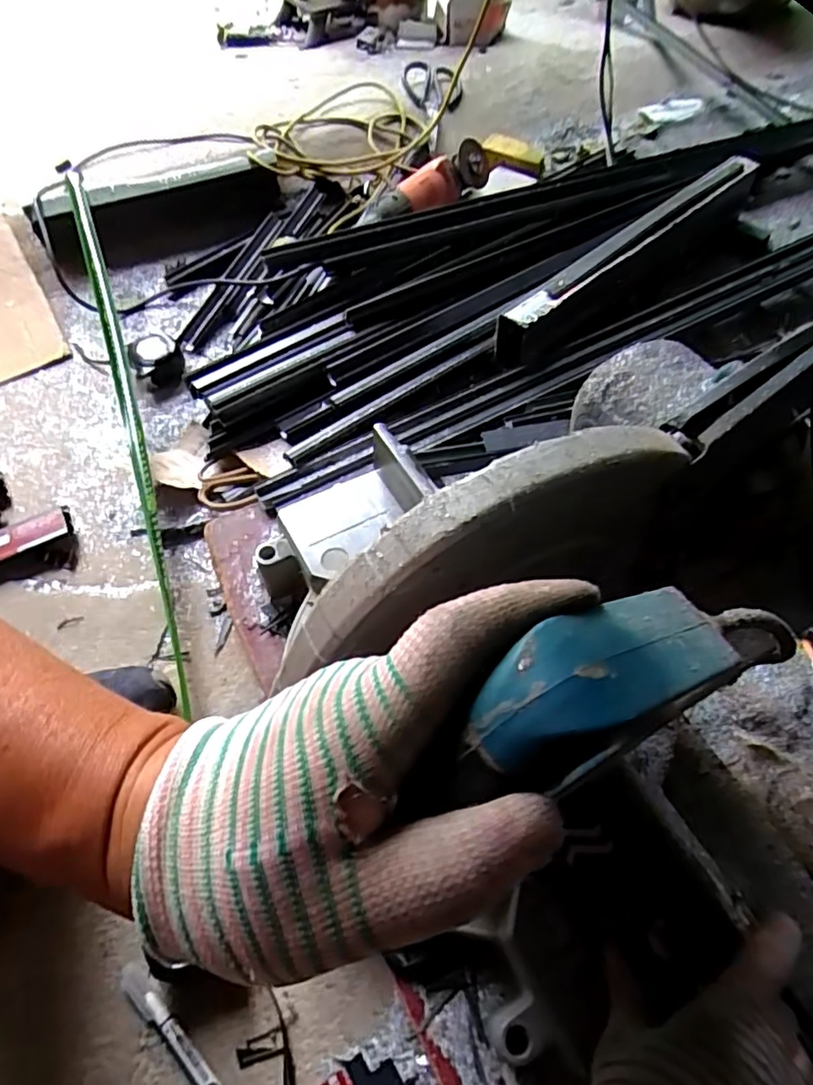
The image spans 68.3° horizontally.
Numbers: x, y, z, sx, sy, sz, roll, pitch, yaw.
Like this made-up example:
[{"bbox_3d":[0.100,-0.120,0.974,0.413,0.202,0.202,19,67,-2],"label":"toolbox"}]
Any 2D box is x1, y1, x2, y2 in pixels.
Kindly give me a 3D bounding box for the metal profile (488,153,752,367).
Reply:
[{"bbox_3d":[0.318,-0.383,0.803,0.515,0.050,0.075,-39,64,-21],"label":"metal profile"}]

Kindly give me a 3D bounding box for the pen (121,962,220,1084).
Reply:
[{"bbox_3d":[-0.172,0.376,0.450,0.136,0.011,0.018,37,65,23],"label":"pen"}]

